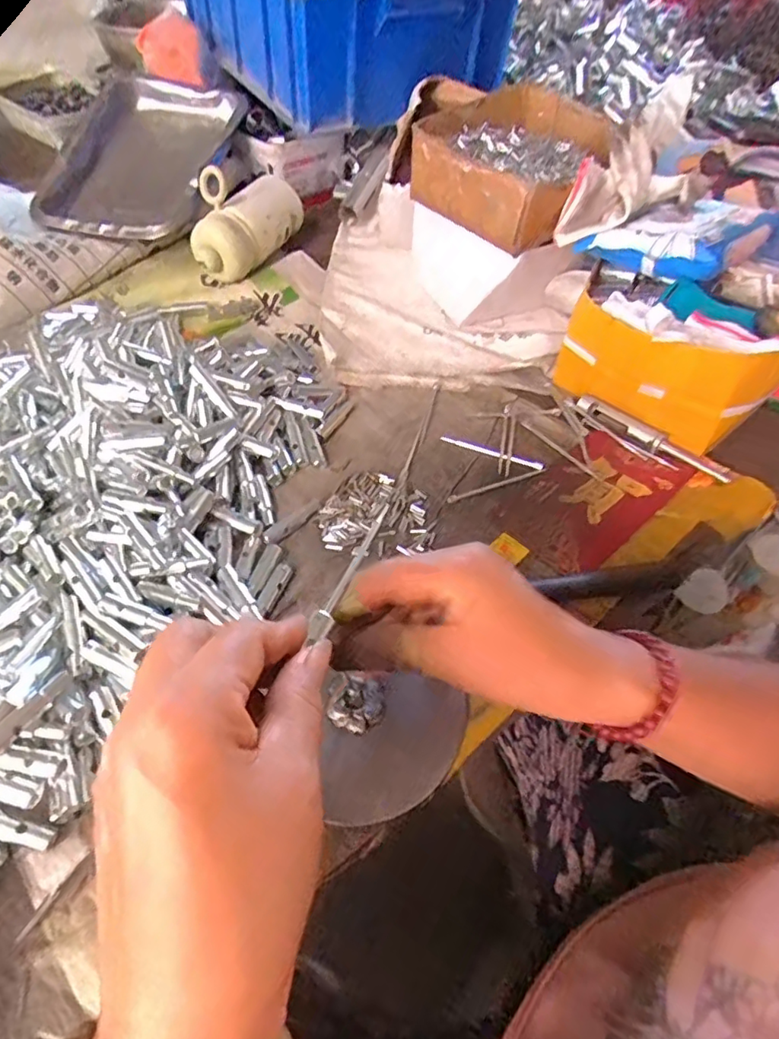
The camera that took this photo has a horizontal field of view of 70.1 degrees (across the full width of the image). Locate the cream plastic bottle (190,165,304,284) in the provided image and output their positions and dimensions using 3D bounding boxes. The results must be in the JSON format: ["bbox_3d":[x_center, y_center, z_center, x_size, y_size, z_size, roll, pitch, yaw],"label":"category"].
[{"bbox_3d":[-0.158,-0.324,0.605,0.068,0.083,0.139,23,56,13],"label":"cream plastic bottle"}]

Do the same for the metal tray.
[{"bbox_3d":[-0.282,-0.414,0.648,0.189,0.053,0.246,13,73,5],"label":"metal tray"}]

